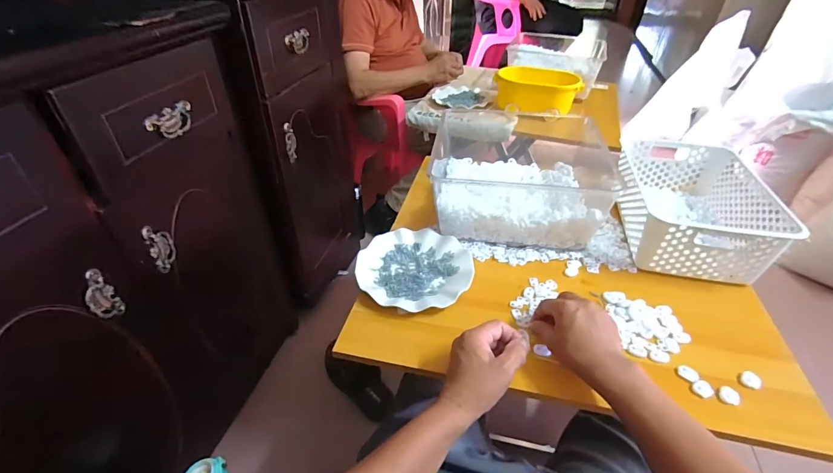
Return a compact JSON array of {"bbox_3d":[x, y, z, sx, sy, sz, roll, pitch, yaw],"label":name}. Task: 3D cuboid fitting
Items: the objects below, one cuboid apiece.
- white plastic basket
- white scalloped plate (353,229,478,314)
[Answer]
[{"bbox_3d":[0.488,-0.058,0.708,0.212,0.103,0.301,8,38,9],"label":"white plastic basket"},{"bbox_3d":[-0.002,0.051,0.641,0.178,0.022,0.182,1,38,0],"label":"white scalloped plate"}]

